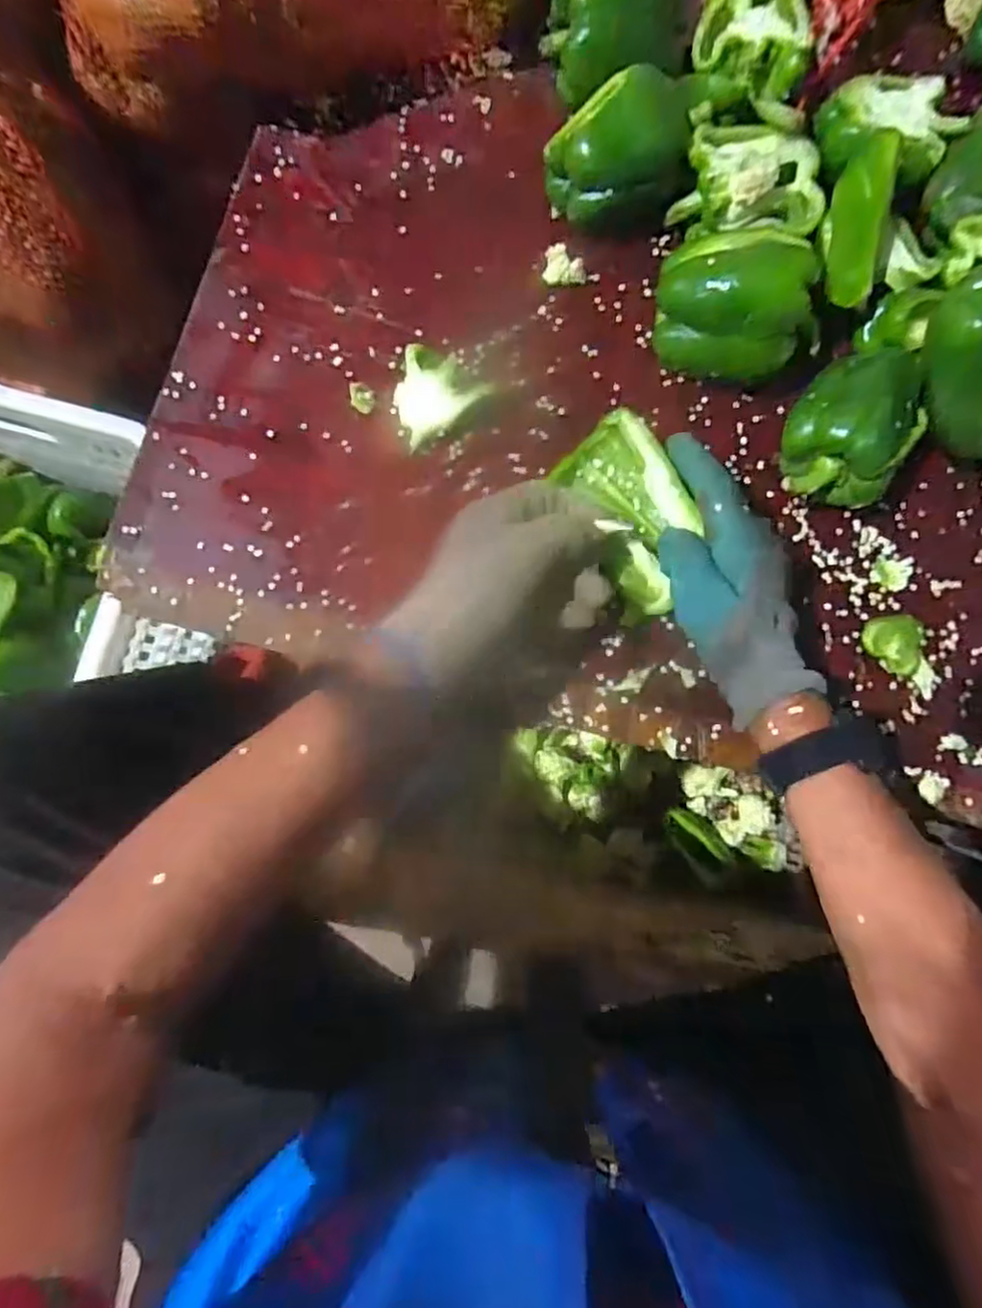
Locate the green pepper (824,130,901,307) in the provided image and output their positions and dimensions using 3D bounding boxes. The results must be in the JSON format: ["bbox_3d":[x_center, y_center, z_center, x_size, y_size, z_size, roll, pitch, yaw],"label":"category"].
[{"bbox_3d":[0.239,-0.280,0.427,0.019,0.045,0.110,11,88,-27],"label":"green pepper"}]

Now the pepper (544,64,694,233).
[{"bbox_3d":[0.088,-0.339,0.439,0.100,0.076,0.067,2,83,-1],"label":"pepper"}]

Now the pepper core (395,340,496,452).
[{"bbox_3d":[-0.042,-0.178,0.441,0.063,0.026,0.051,-43,86,-6],"label":"pepper core"}]

